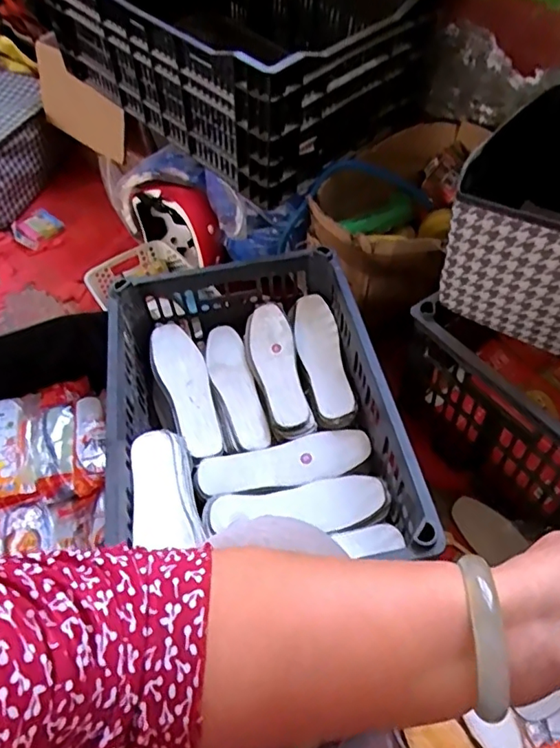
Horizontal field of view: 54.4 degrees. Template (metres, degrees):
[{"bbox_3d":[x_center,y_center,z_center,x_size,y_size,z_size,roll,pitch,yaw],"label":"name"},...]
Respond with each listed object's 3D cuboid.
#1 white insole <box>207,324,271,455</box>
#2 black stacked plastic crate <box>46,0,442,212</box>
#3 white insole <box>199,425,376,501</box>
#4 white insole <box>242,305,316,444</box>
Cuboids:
[{"bbox_3d":[-0.069,0.020,0.818,0.066,0.023,0.220,-13,53,-5],"label":"white insole"},{"bbox_3d":[-0.082,-0.588,0.951,0.571,0.268,0.424,32,62,26],"label":"black stacked plastic crate"},{"bbox_3d":[0.006,0.119,0.732,0.228,0.012,0.070,-15,53,-6],"label":"white insole"},{"bbox_3d":[-0.007,-0.012,0.807,0.068,0.032,0.220,-12,52,-4],"label":"white insole"}]

